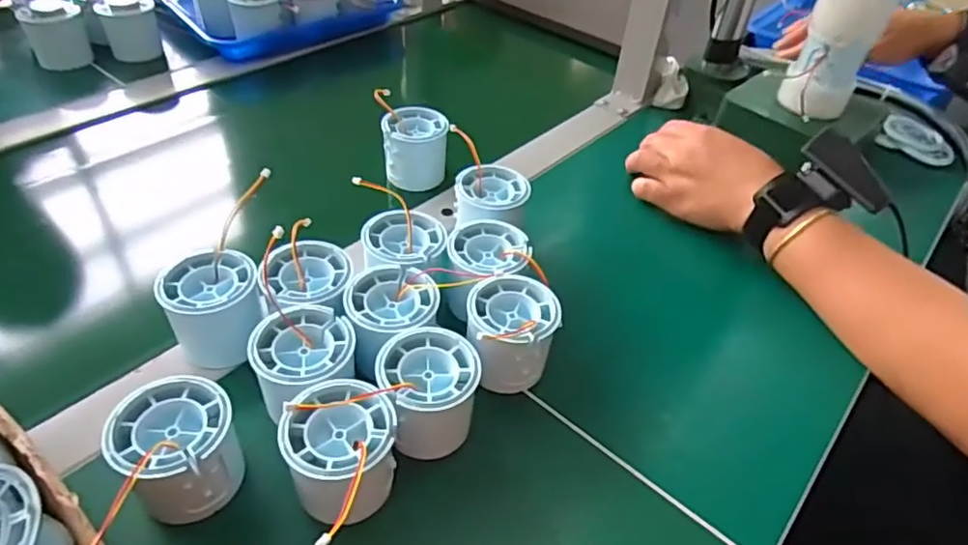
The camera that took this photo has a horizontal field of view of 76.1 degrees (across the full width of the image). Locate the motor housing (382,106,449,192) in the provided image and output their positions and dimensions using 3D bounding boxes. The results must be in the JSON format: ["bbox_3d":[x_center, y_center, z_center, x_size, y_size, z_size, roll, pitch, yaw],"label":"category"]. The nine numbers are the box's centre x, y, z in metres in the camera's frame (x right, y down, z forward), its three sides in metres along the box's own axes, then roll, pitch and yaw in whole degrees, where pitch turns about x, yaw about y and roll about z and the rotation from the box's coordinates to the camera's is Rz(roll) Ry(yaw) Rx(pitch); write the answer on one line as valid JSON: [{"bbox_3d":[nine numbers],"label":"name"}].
[{"bbox_3d":[-0.060,-0.109,0.535,0.052,0.051,0.054,-5,44,-10],"label":"motor housing"}]

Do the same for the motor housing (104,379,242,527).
[{"bbox_3d":[-0.152,0.090,0.308,0.056,0.051,0.057,-26,51,-29],"label":"motor housing"}]

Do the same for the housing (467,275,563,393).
[{"bbox_3d":[0.017,0.039,0.382,0.054,0.051,0.053,3,43,-3],"label":"housing"}]

